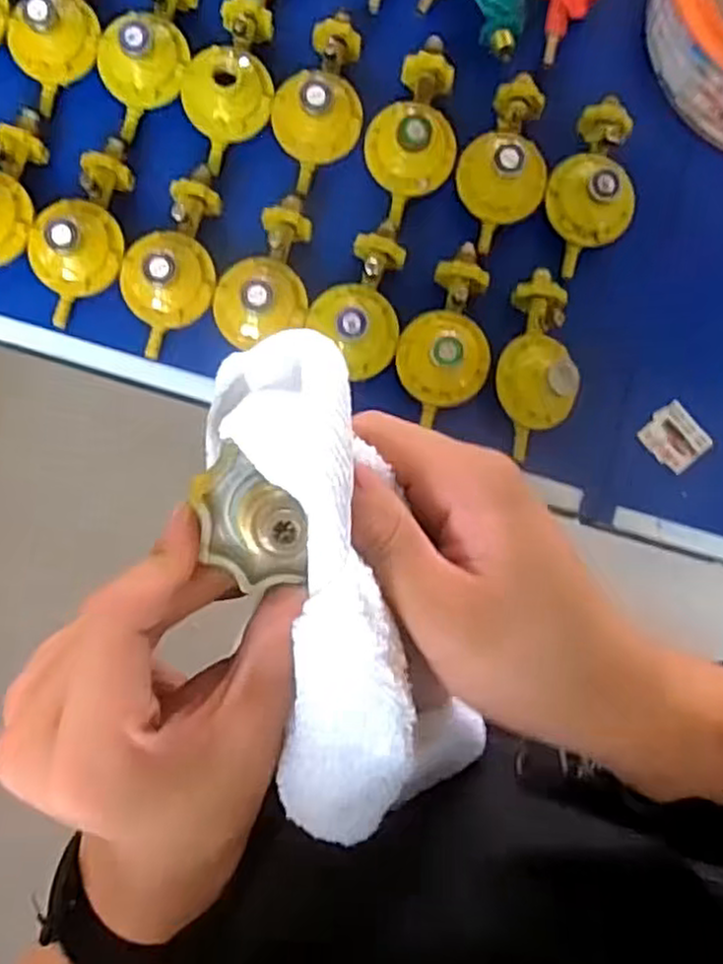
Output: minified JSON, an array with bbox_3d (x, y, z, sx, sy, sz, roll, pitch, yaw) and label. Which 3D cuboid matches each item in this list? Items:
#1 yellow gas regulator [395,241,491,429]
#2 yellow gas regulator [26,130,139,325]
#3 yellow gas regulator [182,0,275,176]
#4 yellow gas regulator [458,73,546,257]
[{"bbox_3d":[0.077,-0.135,0.653,0.082,0.058,0.173,9,83,-2],"label":"yellow gas regulator"},{"bbox_3d":[-0.252,-0.231,0.655,0.082,0.055,0.171,7,83,-2],"label":"yellow gas regulator"},{"bbox_3d":[-0.125,-0.387,0.681,0.083,0.048,0.183,1,83,-3],"label":"yellow gas regulator"},{"bbox_3d":[0.140,-0.305,0.677,0.083,0.054,0.171,24,82,0],"label":"yellow gas regulator"}]

